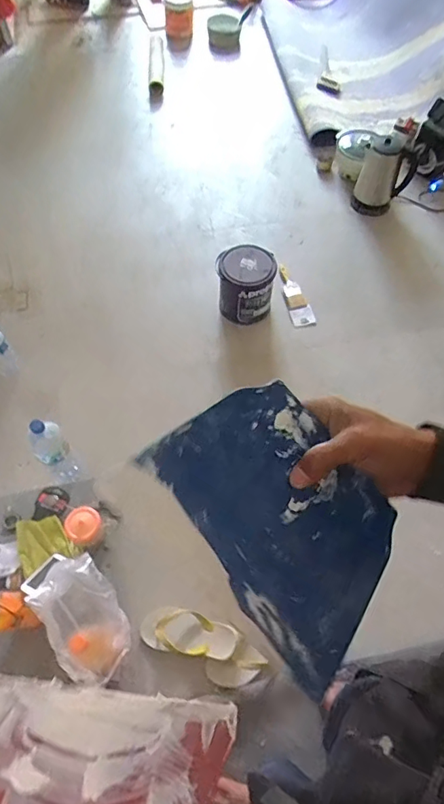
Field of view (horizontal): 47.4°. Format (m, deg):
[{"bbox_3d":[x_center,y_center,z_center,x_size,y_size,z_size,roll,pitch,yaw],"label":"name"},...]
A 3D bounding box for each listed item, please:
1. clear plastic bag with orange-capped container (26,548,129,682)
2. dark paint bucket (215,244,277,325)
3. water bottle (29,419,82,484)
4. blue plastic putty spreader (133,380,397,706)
[{"bbox_3d":[-0.260,0.412,0.952,0.137,0.075,0.228,-29,96,-34],"label":"clear plastic bag with orange-capped container"},{"bbox_3d":[0.075,-0.382,1.697,0.181,0.216,0.177,0,66,1],"label":"dark paint bucket"},{"bbox_3d":[-0.427,0.136,1.304,0.077,0.302,0.071,1,62,-2],"label":"water bottle"},{"bbox_3d":[0.049,0.083,0.363,0.130,0.006,0.198,-38,97,-20],"label":"blue plastic putty spreader"}]

